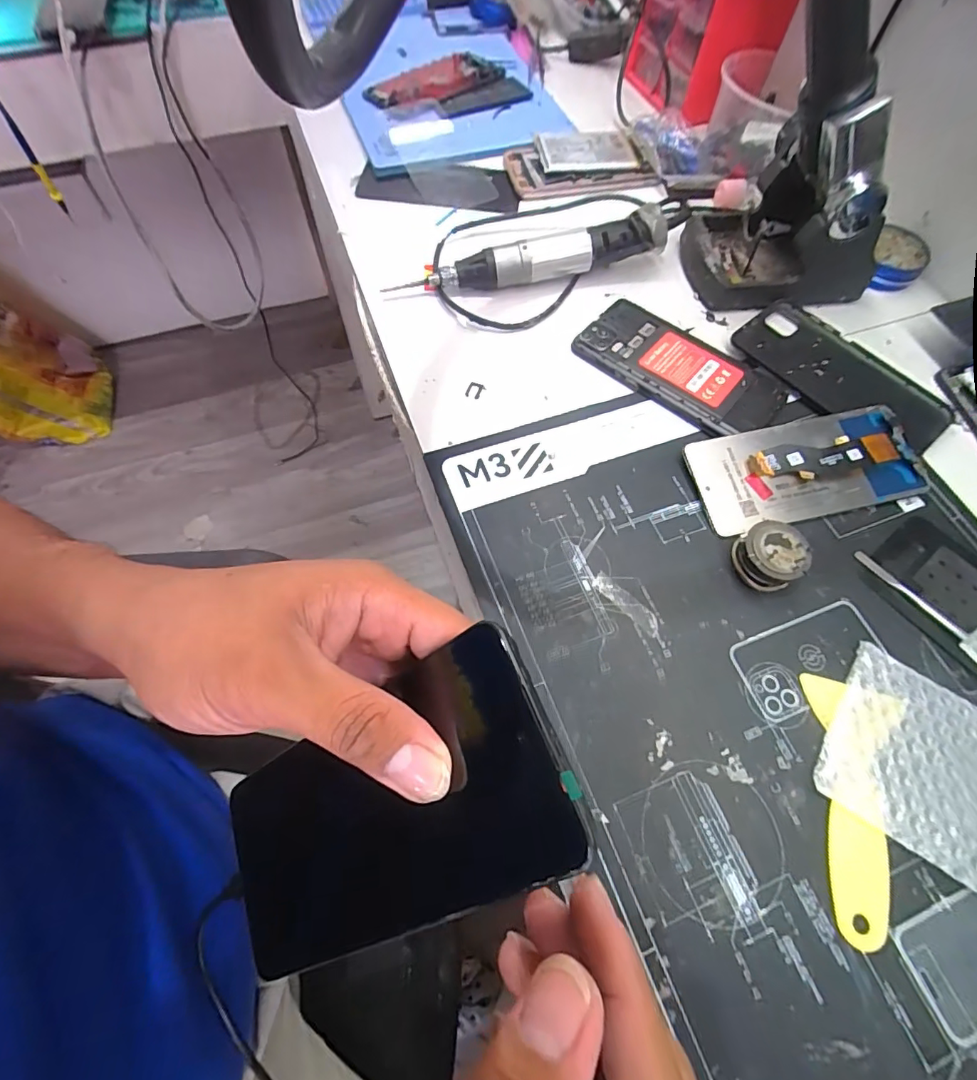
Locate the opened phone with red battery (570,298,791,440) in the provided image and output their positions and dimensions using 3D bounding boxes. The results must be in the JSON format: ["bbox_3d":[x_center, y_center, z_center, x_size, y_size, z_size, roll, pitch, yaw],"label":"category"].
[{"bbox_3d":[0.148,-0.137,0.388,0.152,0.010,0.086,41,71,18],"label":"opened phone with red battery"}]

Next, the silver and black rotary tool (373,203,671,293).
[{"bbox_3d":[0.036,-0.232,0.411,0.230,0.036,0.027,-11,65,-6],"label":"silver and black rotary tool"}]

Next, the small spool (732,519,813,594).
[{"bbox_3d":[0.176,0.010,0.313,0.036,0.024,0.039,0,64,0],"label":"small spool"}]

